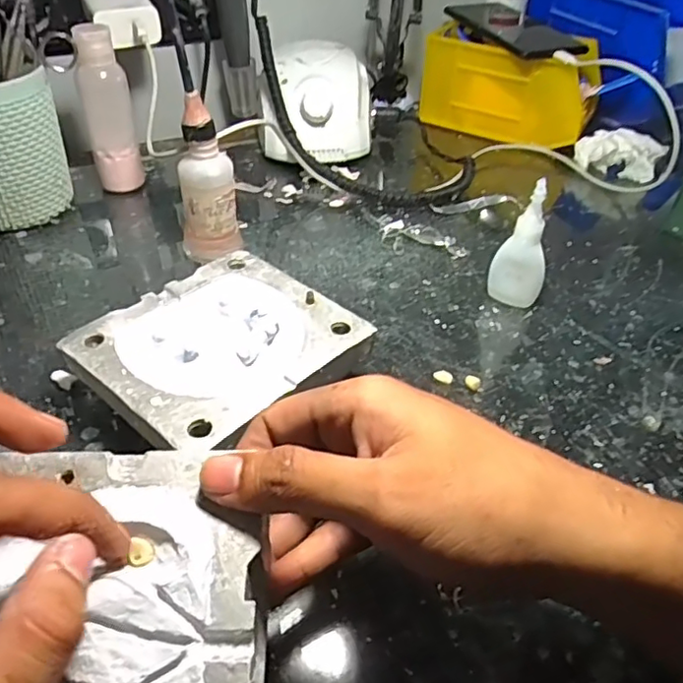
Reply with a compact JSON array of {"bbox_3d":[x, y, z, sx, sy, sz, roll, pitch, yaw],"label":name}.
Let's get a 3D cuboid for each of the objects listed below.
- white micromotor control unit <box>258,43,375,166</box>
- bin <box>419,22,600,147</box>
[{"bbox_3d":[-0.026,-0.226,0.579,0.106,0.079,0.124,-1,42,-5],"label":"white micromotor control unit"},{"bbox_3d":[0.172,-0.265,0.626,0.168,0.084,0.078,19,44,17],"label":"bin"}]

